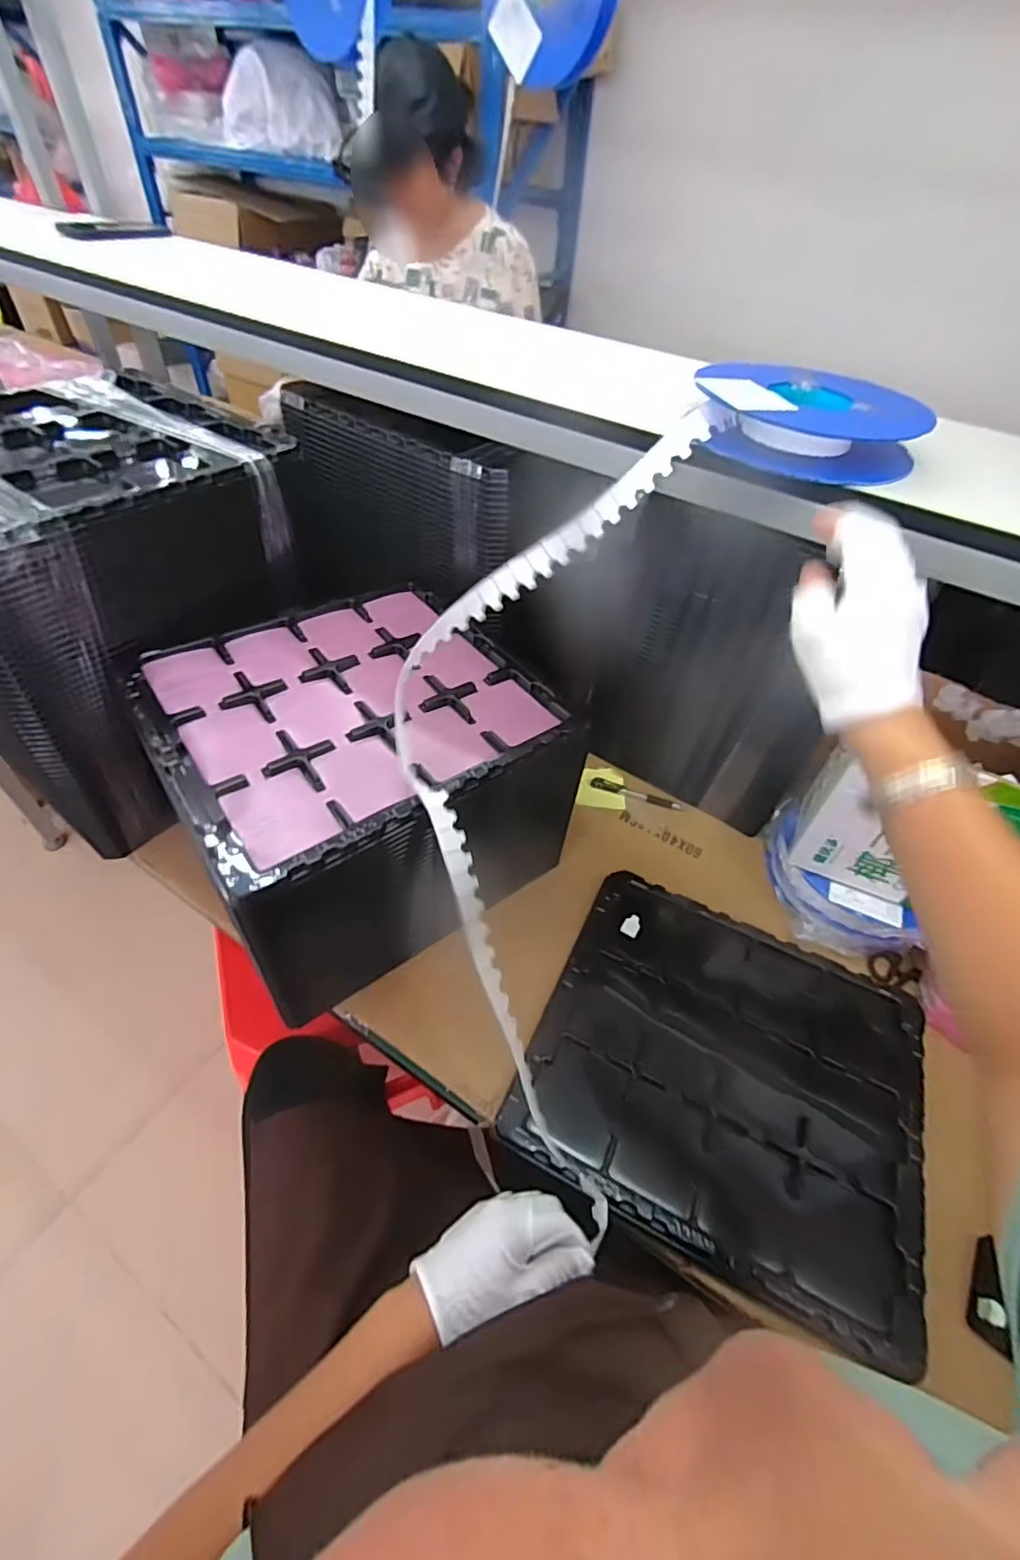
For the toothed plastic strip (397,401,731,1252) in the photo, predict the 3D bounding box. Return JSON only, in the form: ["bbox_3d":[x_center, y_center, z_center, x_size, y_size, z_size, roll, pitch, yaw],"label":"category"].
[{"bbox_3d":[0.012,-0.017,0.525,0.246,0.119,0.641,9,79,1],"label":"toothed plastic strip"}]

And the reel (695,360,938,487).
[{"bbox_3d":[0.266,-0.320,0.533,0.185,0.059,0.149,30,52,20],"label":"reel"}]

